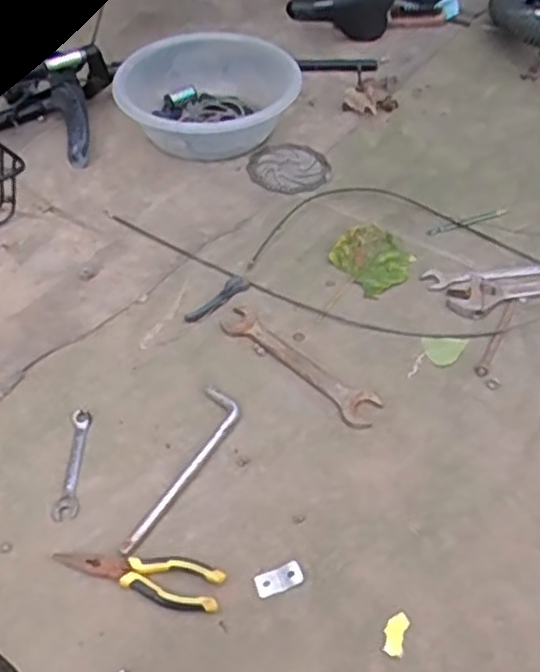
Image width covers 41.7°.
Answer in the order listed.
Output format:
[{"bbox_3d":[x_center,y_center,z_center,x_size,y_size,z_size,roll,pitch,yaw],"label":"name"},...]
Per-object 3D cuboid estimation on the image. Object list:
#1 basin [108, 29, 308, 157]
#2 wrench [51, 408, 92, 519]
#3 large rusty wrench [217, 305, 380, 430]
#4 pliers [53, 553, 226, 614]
[{"bbox_3d":[-0.115,-0.460,1.357,0.333,0.121,0.318,3,48,0],"label":"basin"},{"bbox_3d":[-0.244,0.157,0.885,0.029,0.006,0.154,1,48,-2],"label":"wrench"},{"bbox_3d":[0.040,0.039,0.998,0.265,0.010,0.058,36,56,26],"label":"large rusty wrench"},{"bbox_3d":[-0.145,0.261,0.779,0.187,0.012,0.055,11,48,7],"label":"pliers"}]

